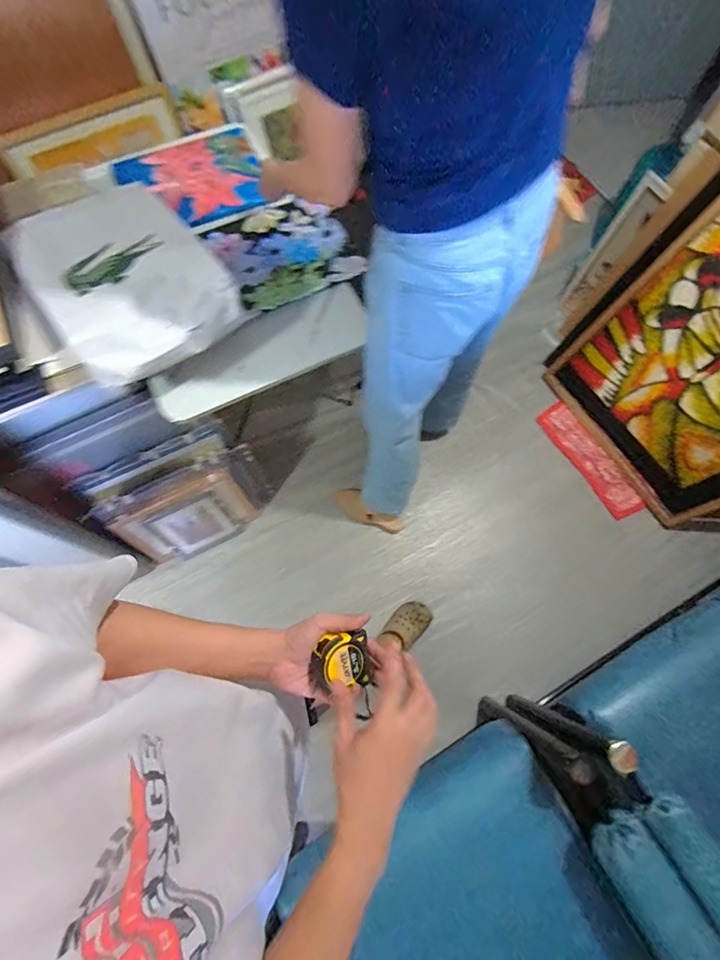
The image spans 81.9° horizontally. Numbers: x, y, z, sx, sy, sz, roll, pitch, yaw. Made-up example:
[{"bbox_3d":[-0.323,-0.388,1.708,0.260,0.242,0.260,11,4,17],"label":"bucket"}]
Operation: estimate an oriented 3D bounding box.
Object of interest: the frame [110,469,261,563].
[{"bbox_3d":[-0.524,0.125,1.294,0.368,0.293,0.044,-28,51,-8],"label":"frame"}]

